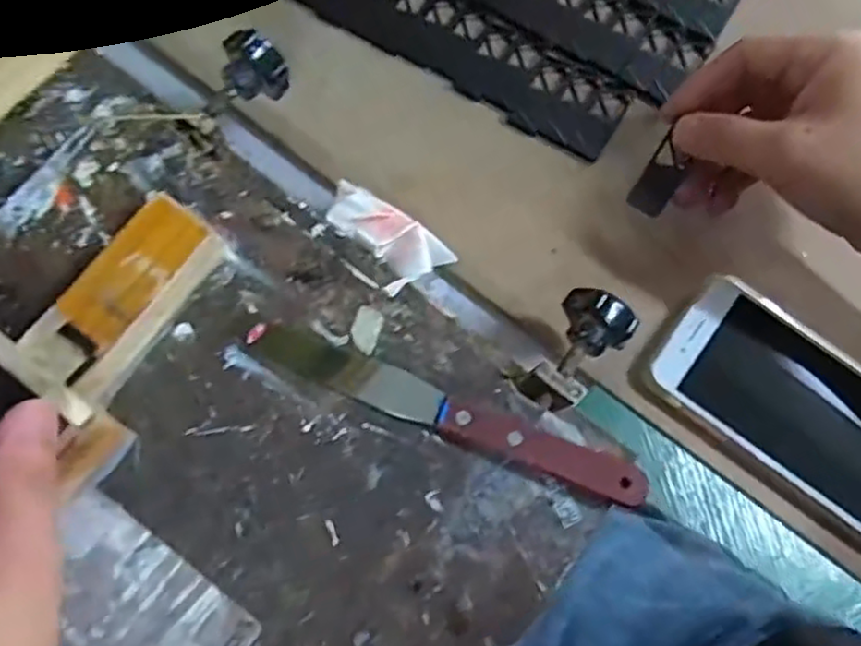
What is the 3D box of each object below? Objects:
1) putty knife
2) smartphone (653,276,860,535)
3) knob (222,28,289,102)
[{"bbox_3d":[0.007,0.038,0.297,0.177,0.008,0.019,22,75,4],"label":"putty knife"},{"bbox_3d":[0.201,0.045,0.369,0.149,0.008,0.078,38,77,8],"label":"smartphone"},{"bbox_3d":[-0.093,-0.136,0.357,0.032,0.023,0.032,1,74,-2],"label":"knob"}]

